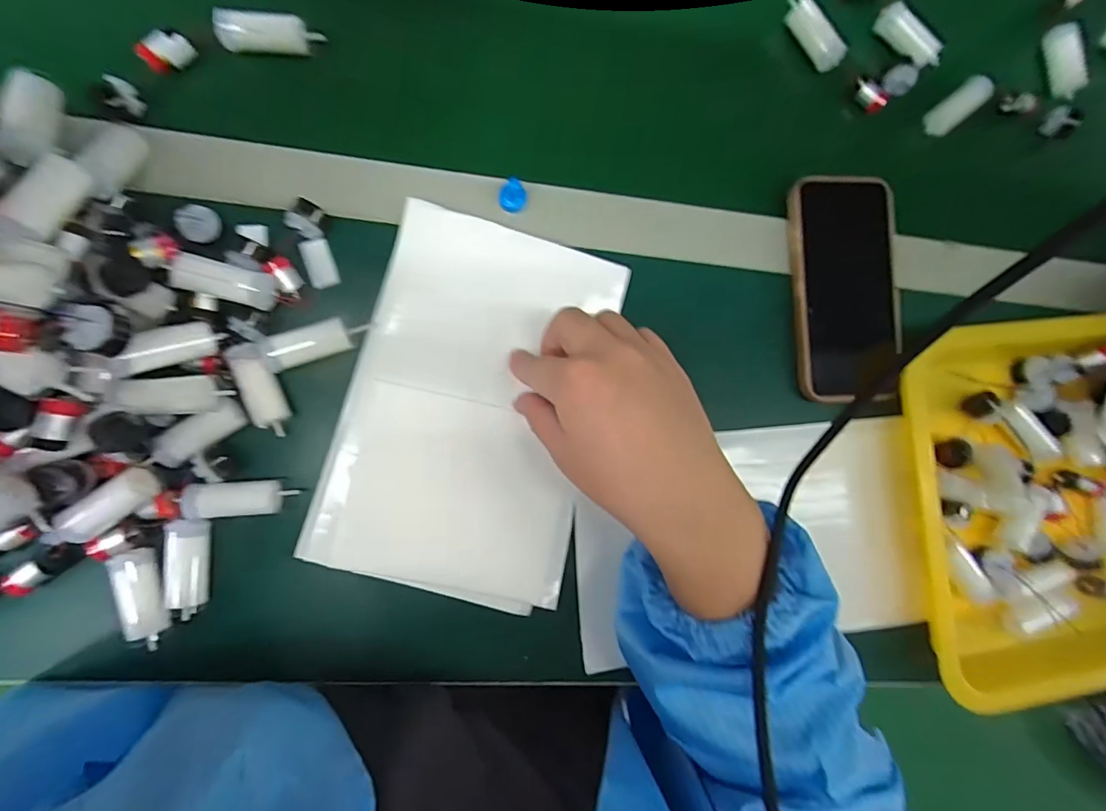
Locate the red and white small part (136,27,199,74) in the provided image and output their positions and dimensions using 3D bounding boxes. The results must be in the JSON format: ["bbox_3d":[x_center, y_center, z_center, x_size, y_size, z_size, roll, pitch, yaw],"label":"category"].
[{"bbox_3d":[-0.238,-0.218,0.306,0.013,0.017,0.029,44,83,-4],"label":"red and white small part"}]

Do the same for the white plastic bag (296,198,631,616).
[{"bbox_3d":[-0.050,0.002,0.323,0.155,0.015,0.238,16,86,-7],"label":"white plastic bag"}]

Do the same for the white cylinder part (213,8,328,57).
[{"bbox_3d":[-0.180,-0.237,0.315,0.060,0.021,0.016,-11,89,-21],"label":"white cylinder part"}]

